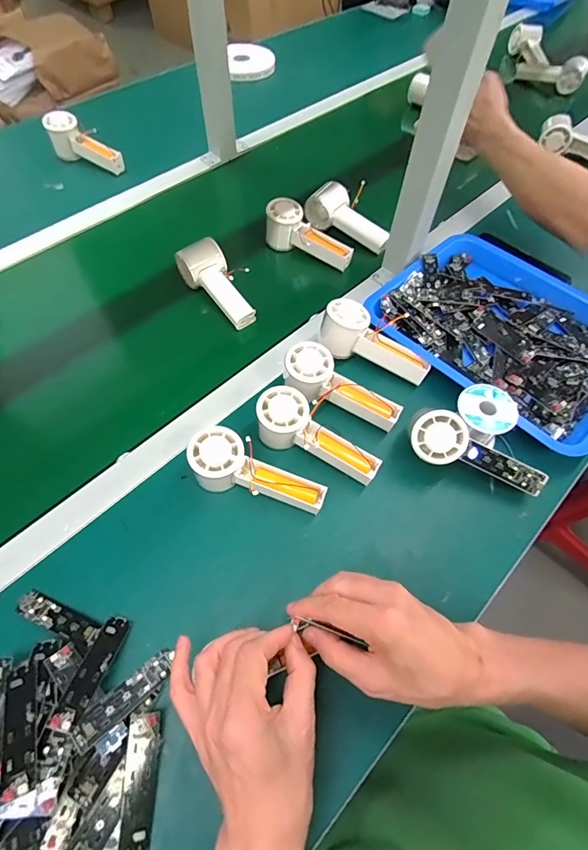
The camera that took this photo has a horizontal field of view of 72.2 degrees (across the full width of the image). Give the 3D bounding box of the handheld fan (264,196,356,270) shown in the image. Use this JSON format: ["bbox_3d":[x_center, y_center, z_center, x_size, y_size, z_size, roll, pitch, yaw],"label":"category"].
[{"bbox_3d":[0.022,-0.292,0.647,0.150,0.062,0.052,34,64,5],"label":"handheld fan"}]

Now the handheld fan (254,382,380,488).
[{"bbox_3d":[0.023,0.018,0.459,0.151,0.054,0.056,33,64,2],"label":"handheld fan"}]

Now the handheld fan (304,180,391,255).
[{"bbox_3d":[0.093,-0.337,0.666,0.146,0.051,0.056,38,66,5],"label":"handheld fan"}]

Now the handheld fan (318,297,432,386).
[{"bbox_3d":[0.104,-0.105,0.527,0.146,0.053,0.049,32,63,0],"label":"handheld fan"}]

